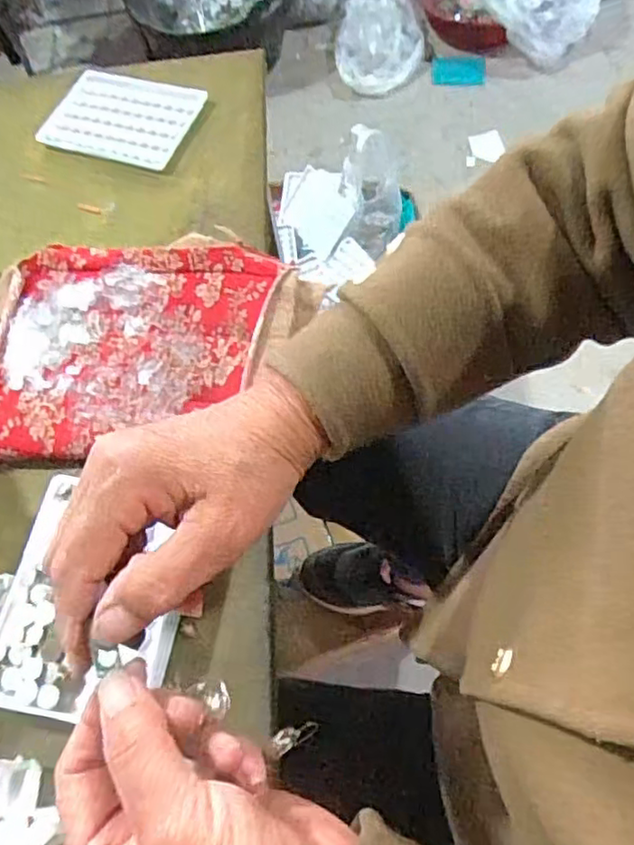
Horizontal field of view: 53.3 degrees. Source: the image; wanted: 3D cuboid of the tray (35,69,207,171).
[{"bbox_3d":[-0.174,-0.271,0.559,0.131,0.009,0.092,17,67,13],"label":"tray"}]

